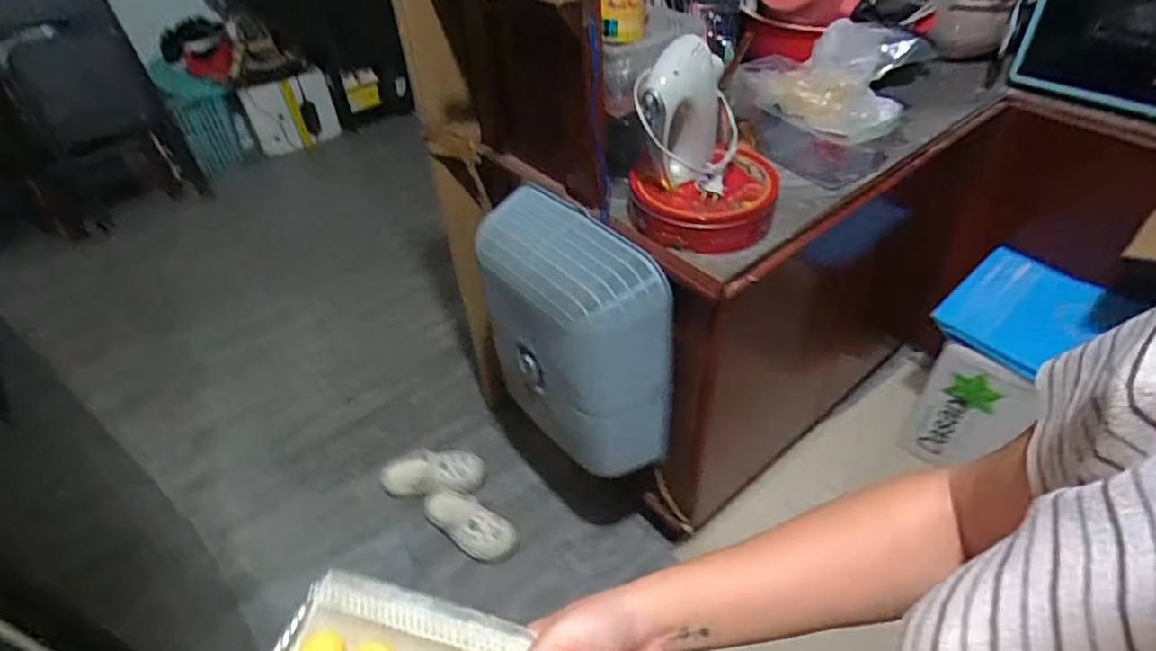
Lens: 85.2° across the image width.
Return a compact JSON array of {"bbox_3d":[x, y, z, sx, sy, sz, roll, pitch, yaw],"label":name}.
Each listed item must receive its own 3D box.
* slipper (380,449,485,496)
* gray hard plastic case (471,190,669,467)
[{"bbox_3d":[-0.377,0.387,1.615,0.263,0.076,0.132,-4,42,-3],"label":"slipper"},{"bbox_3d":[-0.022,0.035,1.170,0.196,0.462,0.362,-30,50,-28],"label":"gray hard plastic case"}]

